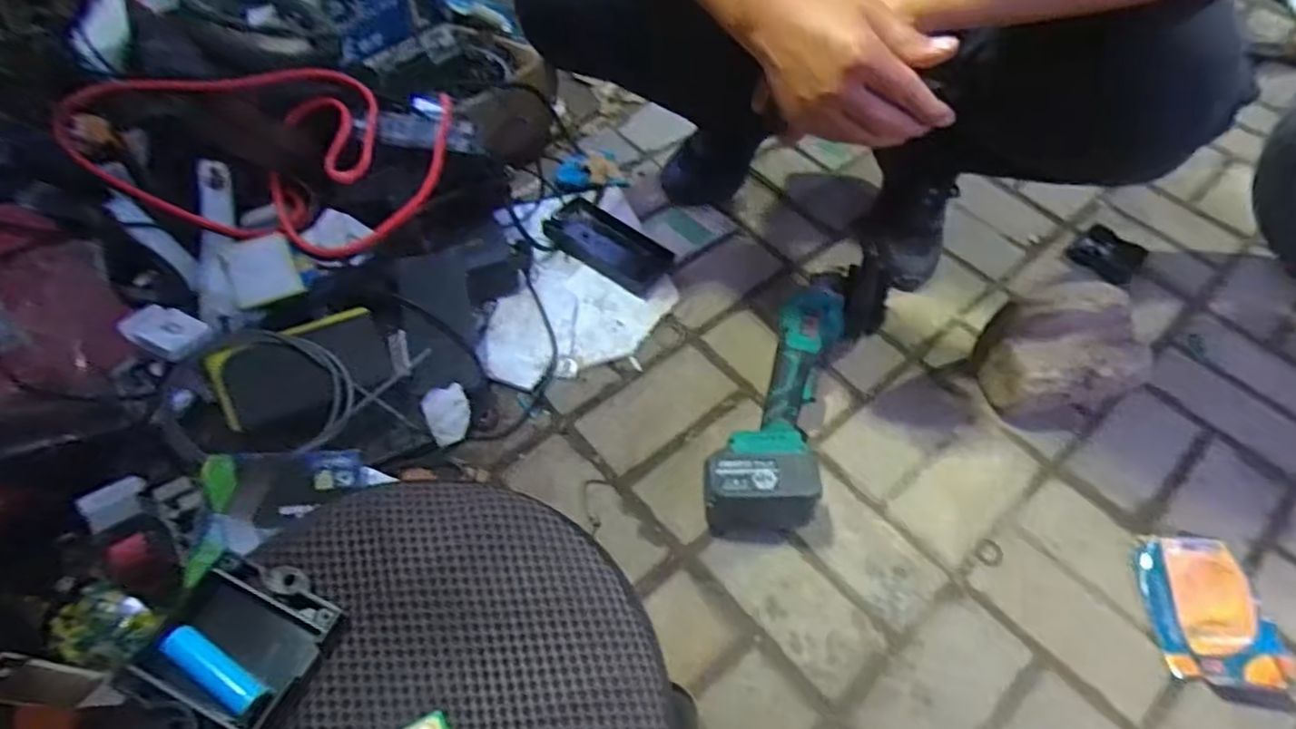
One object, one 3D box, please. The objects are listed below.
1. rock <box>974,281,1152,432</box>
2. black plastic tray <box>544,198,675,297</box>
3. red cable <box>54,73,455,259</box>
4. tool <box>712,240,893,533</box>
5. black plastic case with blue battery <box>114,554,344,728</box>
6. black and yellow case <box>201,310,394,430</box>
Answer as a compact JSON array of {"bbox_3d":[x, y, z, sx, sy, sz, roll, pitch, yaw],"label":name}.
[{"bbox_3d":[0.485,-0.009,0.810,0.153,0.132,0.121,-8,55,-9],"label":"rock"},{"bbox_3d":[-0.053,-0.166,0.932,0.172,0.022,0.094,34,59,18],"label":"black plastic tray"},{"bbox_3d":[-0.484,-0.269,0.816,0.463,0.129,0.282,13,55,4],"label":"red cable"},{"bbox_3d":[0.174,0.030,0.780,0.114,0.094,0.367,24,56,13],"label":"tool"},{"bbox_3d":[-0.250,0.172,0.415,0.090,0.025,0.100,26,57,13],"label":"black plastic case with blue battery"},{"bbox_3d":[-0.353,0.013,0.709,0.161,0.026,0.113,-21,83,-24],"label":"black and yellow case"}]

